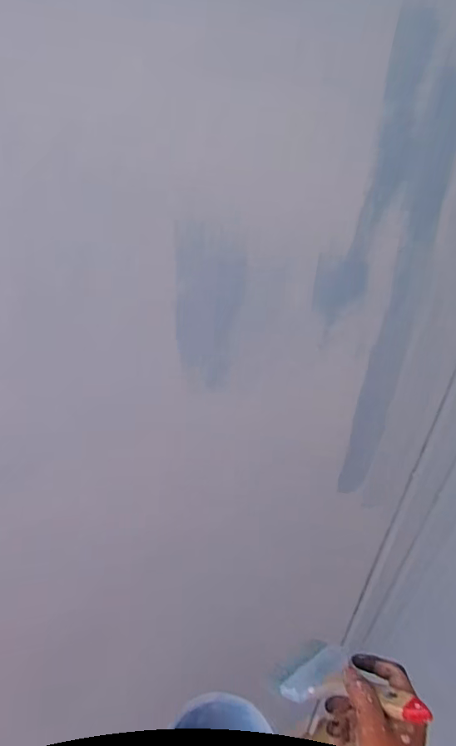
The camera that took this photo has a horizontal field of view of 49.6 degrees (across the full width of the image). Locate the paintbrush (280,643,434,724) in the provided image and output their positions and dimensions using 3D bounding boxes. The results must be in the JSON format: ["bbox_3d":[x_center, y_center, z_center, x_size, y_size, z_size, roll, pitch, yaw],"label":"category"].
[{"bbox_3d":[0.142,0.335,0.527,0.095,0.021,0.155,-22,2,-41],"label":"paintbrush"}]

